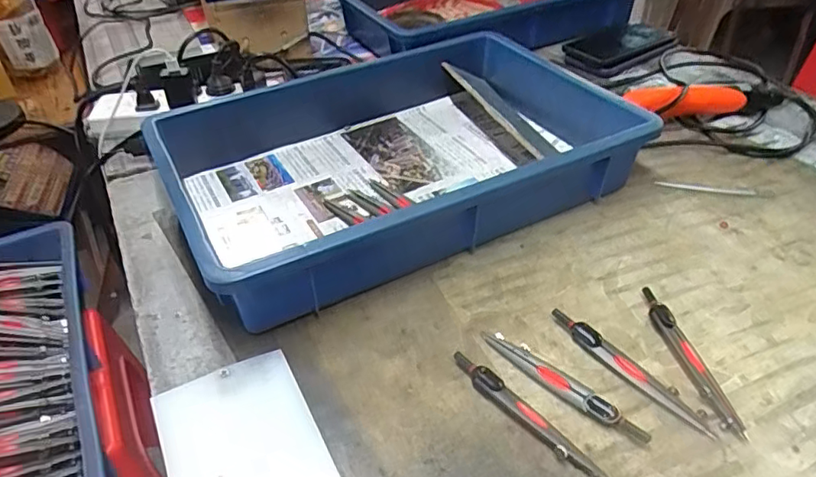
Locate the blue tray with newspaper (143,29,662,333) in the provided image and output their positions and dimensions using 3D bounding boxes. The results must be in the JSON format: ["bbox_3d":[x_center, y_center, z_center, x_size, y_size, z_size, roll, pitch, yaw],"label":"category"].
[{"bbox_3d":[-0.010,-0.088,0.577,0.433,0.080,0.291,-21,43,-20],"label":"blue tray with newspaper"}]

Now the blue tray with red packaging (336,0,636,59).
[{"bbox_3d":[0.129,-0.396,0.931,0.456,0.072,0.311,-19,42,-18],"label":"blue tray with red packaging"}]

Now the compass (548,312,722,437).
[{"bbox_3d":[0.157,0.090,0.403,0.020,0.012,0.131,-30,47,-28],"label":"compass"}]

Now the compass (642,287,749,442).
[{"bbox_3d":[0.202,0.084,0.407,0.016,0.009,0.129,-7,40,-5],"label":"compass"}]

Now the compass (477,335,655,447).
[{"bbox_3d":[0.106,0.099,0.395,0.019,0.012,0.129,-30,47,-28],"label":"compass"}]

